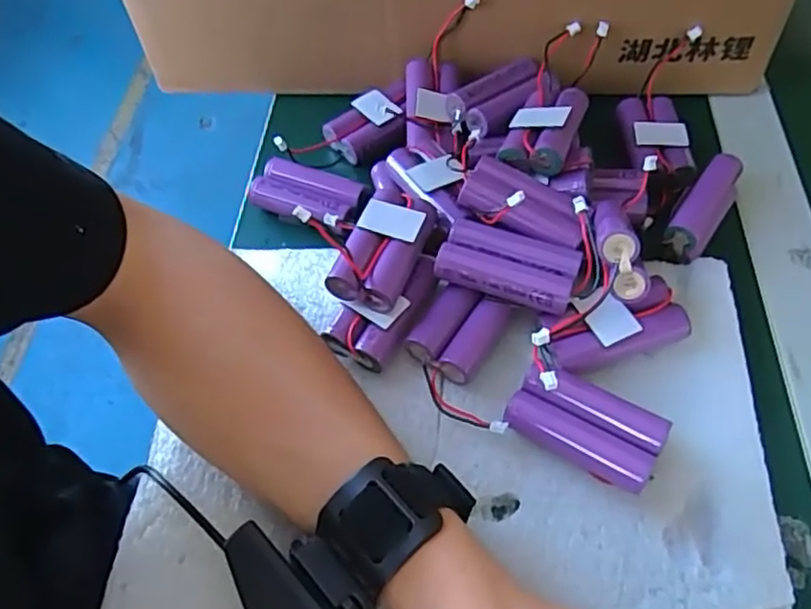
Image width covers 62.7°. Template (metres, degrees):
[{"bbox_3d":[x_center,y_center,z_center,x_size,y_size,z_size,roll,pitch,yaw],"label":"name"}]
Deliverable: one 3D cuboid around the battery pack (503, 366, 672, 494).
[{"bbox_3d":[0.080,0.056,0.300,0.065,0.021,0.035,29,62,21],"label":"battery pack"}]

